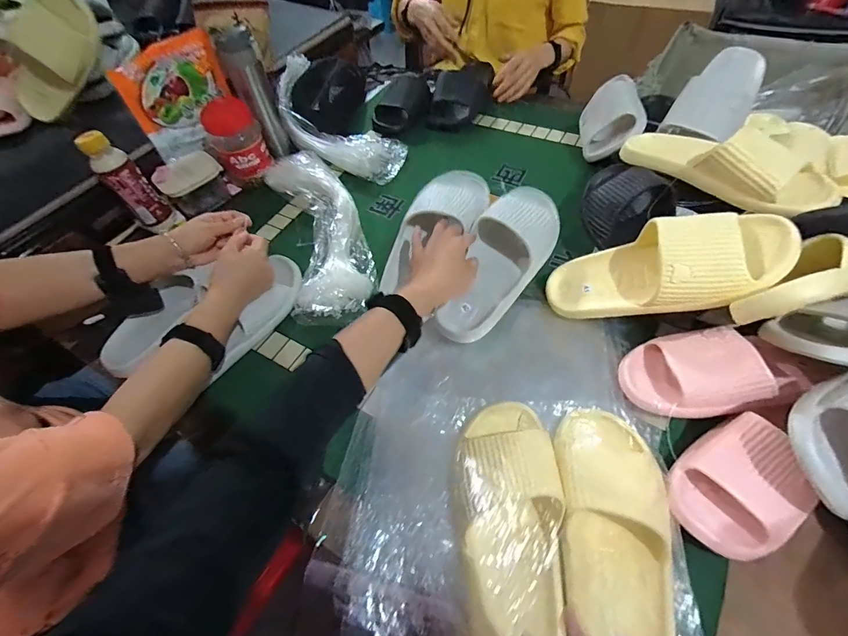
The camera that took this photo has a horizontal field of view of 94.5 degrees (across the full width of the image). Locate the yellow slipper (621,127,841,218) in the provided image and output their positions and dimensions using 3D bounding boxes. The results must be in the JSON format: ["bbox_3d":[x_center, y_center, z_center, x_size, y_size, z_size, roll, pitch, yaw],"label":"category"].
[{"bbox_3d":[0.395,-0.220,0.524,0.096,0.071,0.254,-27,43,-13],"label":"yellow slipper"}]

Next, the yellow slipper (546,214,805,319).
[{"bbox_3d":[0.280,-0.060,0.477,0.264,0.072,0.097,-13,50,35],"label":"yellow slipper"}]

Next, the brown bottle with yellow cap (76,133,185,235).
[{"bbox_3d":[-0.514,-0.232,0.690,0.058,0.182,0.064,34,65,23],"label":"brown bottle with yellow cap"}]

